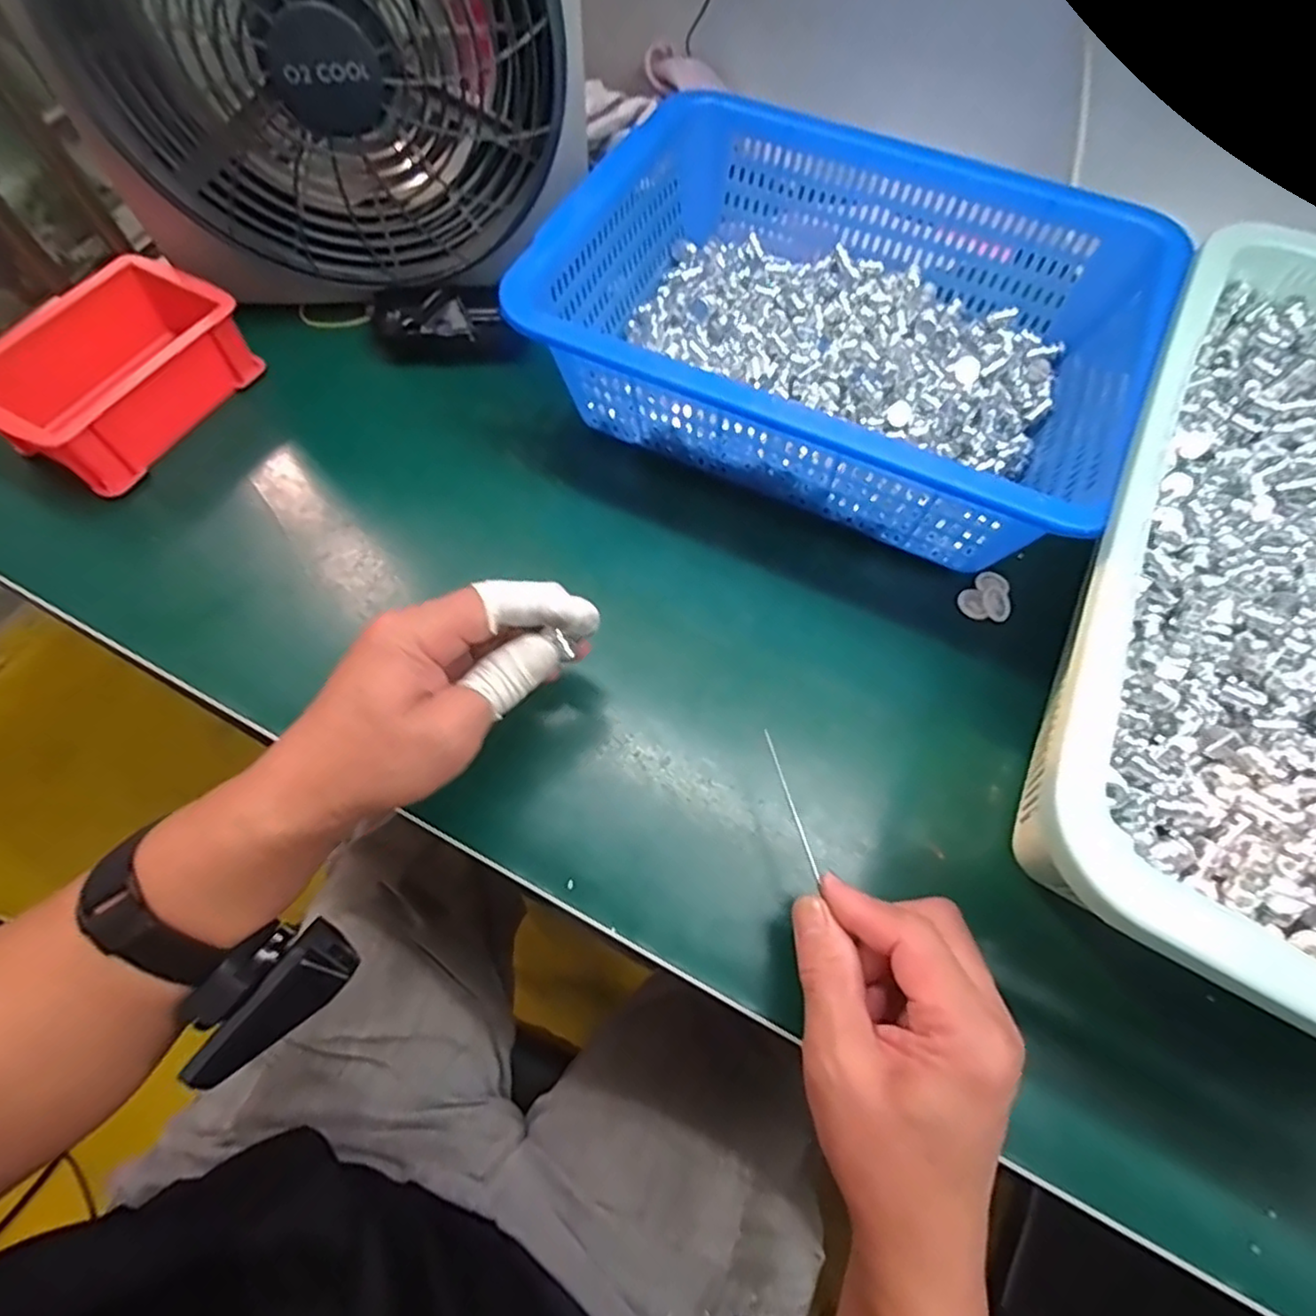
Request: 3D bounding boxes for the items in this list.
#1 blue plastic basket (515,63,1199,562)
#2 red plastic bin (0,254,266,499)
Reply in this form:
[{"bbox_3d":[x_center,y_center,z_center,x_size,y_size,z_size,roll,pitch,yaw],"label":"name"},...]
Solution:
[{"bbox_3d":[0.110,-0.209,0.417,0.329,0.090,0.268,26,66,11],"label":"blue plastic basket"},{"bbox_3d":[-0.347,-0.184,0.426,0.099,0.068,0.154,24,66,10],"label":"red plastic bin"}]

